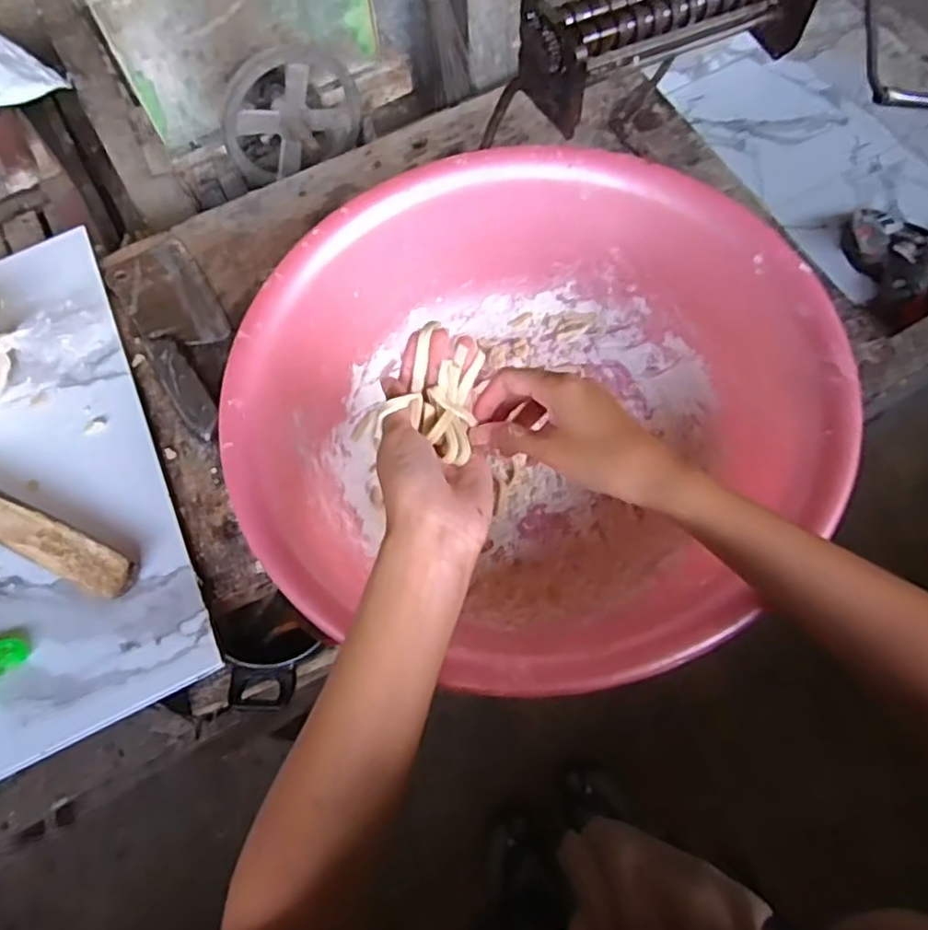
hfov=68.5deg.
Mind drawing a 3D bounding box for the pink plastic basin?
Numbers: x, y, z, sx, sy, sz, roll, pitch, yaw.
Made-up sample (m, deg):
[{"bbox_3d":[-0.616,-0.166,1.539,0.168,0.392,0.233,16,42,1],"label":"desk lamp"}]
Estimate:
[{"bbox_3d":[0.046,-0.038,0.510,0.403,0.123,0.395,-1,65,3],"label":"pink plastic basin"}]

